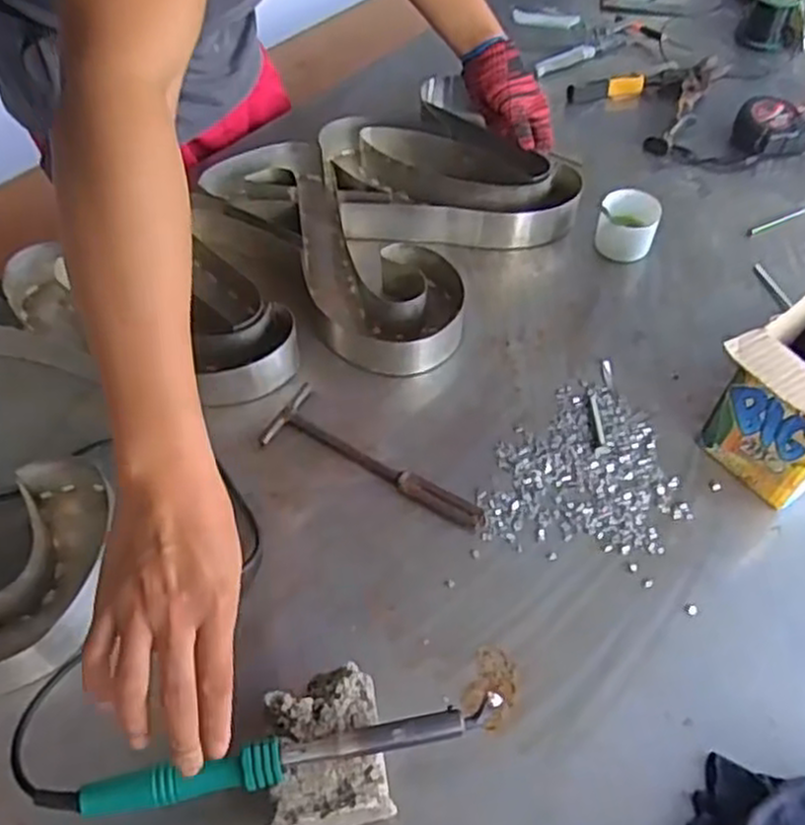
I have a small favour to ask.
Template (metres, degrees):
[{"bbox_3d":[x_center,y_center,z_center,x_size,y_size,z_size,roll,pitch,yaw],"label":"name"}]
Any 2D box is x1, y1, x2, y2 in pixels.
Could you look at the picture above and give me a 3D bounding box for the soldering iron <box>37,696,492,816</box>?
[{"bbox_3d":[-0.080,0.226,0.509,0.296,0.026,0.028,-12,53,-7],"label":"soldering iron"}]

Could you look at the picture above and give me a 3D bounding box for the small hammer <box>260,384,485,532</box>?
[{"bbox_3d":[-0.021,0.045,0.728,0.222,0.014,0.072,24,57,19],"label":"small hammer"}]

